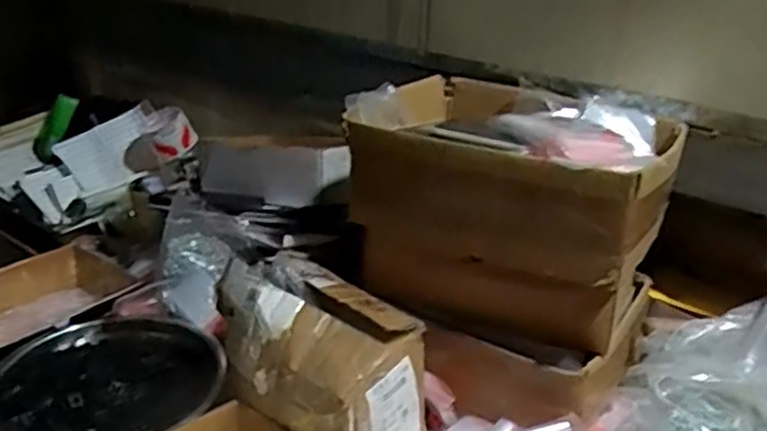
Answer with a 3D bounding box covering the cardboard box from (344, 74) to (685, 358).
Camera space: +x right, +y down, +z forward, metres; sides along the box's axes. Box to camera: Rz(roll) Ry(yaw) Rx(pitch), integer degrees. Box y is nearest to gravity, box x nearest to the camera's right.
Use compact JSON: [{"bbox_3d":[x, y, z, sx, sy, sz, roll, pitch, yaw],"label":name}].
[{"bbox_3d":[0.154,-0.014,0.844,0.324,0.224,0.255,16,28,28],"label":"cardboard box"}]

